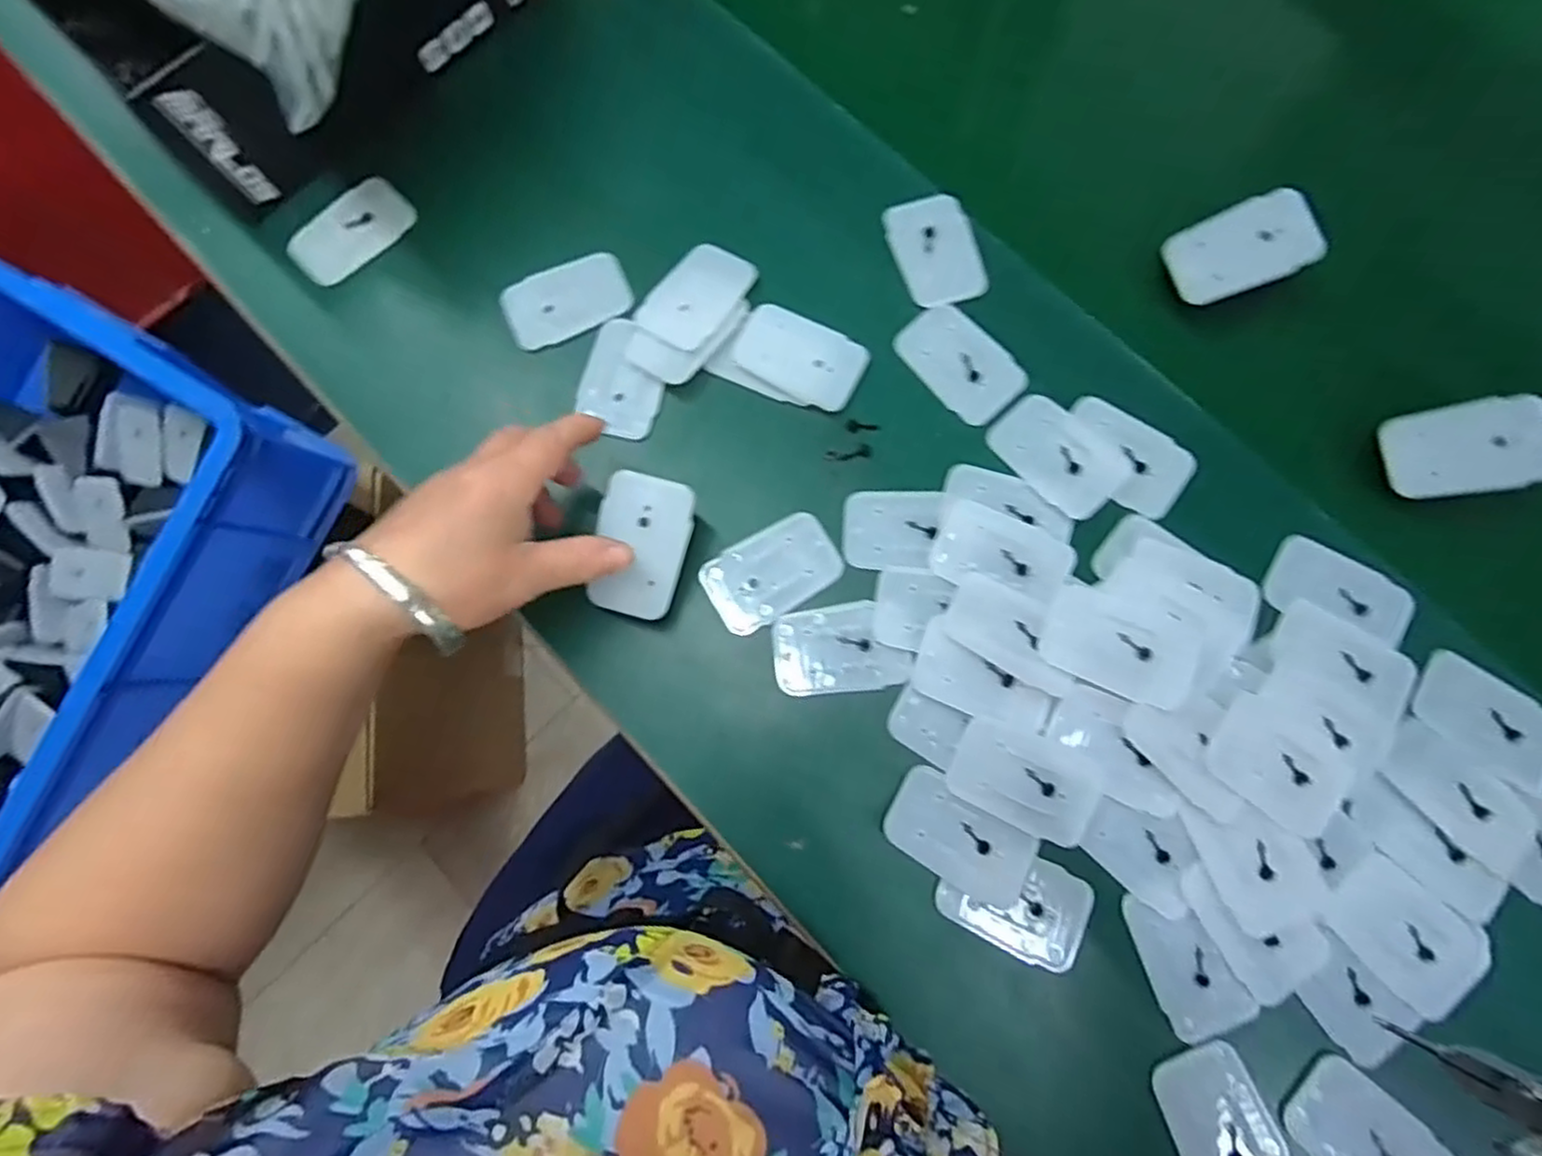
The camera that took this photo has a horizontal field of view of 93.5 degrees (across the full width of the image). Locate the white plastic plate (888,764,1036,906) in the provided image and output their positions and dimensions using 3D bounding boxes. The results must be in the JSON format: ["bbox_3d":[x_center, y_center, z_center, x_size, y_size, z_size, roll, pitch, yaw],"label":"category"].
[{"bbox_3d":[0.093,0.128,0.356,0.072,0.005,0.040,32,81,7],"label":"white plastic plate"}]

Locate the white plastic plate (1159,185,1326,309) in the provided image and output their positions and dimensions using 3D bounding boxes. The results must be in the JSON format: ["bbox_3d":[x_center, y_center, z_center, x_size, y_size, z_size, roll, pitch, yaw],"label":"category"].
[{"bbox_3d":[0.260,-0.182,0.400,0.070,0.006,0.050,-19,74,14],"label":"white plastic plate"}]

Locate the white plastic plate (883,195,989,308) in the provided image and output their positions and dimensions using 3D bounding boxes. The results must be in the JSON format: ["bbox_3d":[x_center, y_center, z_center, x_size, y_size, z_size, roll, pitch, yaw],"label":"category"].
[{"bbox_3d":[0.096,-0.191,0.425,0.046,0.006,0.070,-13,79,-1],"label":"white plastic plate"}]

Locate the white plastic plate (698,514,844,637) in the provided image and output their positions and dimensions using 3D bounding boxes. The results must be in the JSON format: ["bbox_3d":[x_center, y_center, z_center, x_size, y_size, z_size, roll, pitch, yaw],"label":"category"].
[{"bbox_3d":[0.001,-0.003,0.391,0.071,0.004,0.045,-29,80,-4],"label":"white plastic plate"}]

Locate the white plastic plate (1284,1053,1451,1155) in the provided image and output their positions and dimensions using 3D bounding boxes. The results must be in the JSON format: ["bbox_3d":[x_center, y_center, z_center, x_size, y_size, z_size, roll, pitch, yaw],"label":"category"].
[{"bbox_3d":[0.274,0.259,0.329,0.067,0.009,0.044,42,83,9],"label":"white plastic plate"}]

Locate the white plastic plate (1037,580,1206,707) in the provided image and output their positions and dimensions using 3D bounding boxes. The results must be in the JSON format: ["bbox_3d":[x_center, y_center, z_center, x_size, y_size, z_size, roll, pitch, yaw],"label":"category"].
[{"bbox_3d":[0.172,0.032,0.358,0.068,0.006,0.047,23,74,19],"label":"white plastic plate"}]

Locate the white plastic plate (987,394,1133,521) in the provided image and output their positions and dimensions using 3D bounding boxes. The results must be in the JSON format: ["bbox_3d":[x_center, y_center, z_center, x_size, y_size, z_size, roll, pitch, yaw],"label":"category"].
[{"bbox_3d":[0.156,-0.068,0.395,0.046,0.004,0.072,-43,73,-6],"label":"white plastic plate"}]

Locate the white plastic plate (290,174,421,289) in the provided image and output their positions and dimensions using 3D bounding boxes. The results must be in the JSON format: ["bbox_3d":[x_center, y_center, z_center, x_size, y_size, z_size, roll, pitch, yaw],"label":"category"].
[{"bbox_3d":[-0.250,-0.206,0.432,0.041,0.009,0.073,44,83,9],"label":"white plastic plate"}]

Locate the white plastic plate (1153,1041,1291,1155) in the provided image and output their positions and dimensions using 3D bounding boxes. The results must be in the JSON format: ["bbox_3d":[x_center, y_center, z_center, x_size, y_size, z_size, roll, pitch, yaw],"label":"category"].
[{"bbox_3d":[0.208,0.255,0.334,0.045,0.007,0.069,-22,79,-3],"label":"white plastic plate"}]

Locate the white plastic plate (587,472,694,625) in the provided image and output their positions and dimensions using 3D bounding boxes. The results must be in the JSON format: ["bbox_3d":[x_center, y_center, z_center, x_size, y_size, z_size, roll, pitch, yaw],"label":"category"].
[{"bbox_3d":[-0.066,-0.016,0.364,0.045,0.004,0.069,16,93,-3],"label":"white plastic plate"}]

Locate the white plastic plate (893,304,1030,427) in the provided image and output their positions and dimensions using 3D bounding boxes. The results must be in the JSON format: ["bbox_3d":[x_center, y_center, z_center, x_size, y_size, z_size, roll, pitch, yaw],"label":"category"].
[{"bbox_3d":[0.109,-0.123,0.414,0.048,0.004,0.071,-41,81,-6],"label":"white plastic plate"}]

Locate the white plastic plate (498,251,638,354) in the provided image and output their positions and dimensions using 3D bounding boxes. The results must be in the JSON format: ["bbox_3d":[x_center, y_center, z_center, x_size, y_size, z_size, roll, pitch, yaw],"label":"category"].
[{"bbox_3d":[-0.119,-0.163,0.423,0.072,0.004,0.045,-25,79,-4],"label":"white plastic plate"}]

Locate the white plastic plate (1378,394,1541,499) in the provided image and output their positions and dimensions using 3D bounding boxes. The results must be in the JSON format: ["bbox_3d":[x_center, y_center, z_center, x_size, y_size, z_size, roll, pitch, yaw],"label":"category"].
[{"bbox_3d":[0.362,-0.068,0.377,0.070,0.008,0.051,-11,72,21],"label":"white plastic plate"}]

